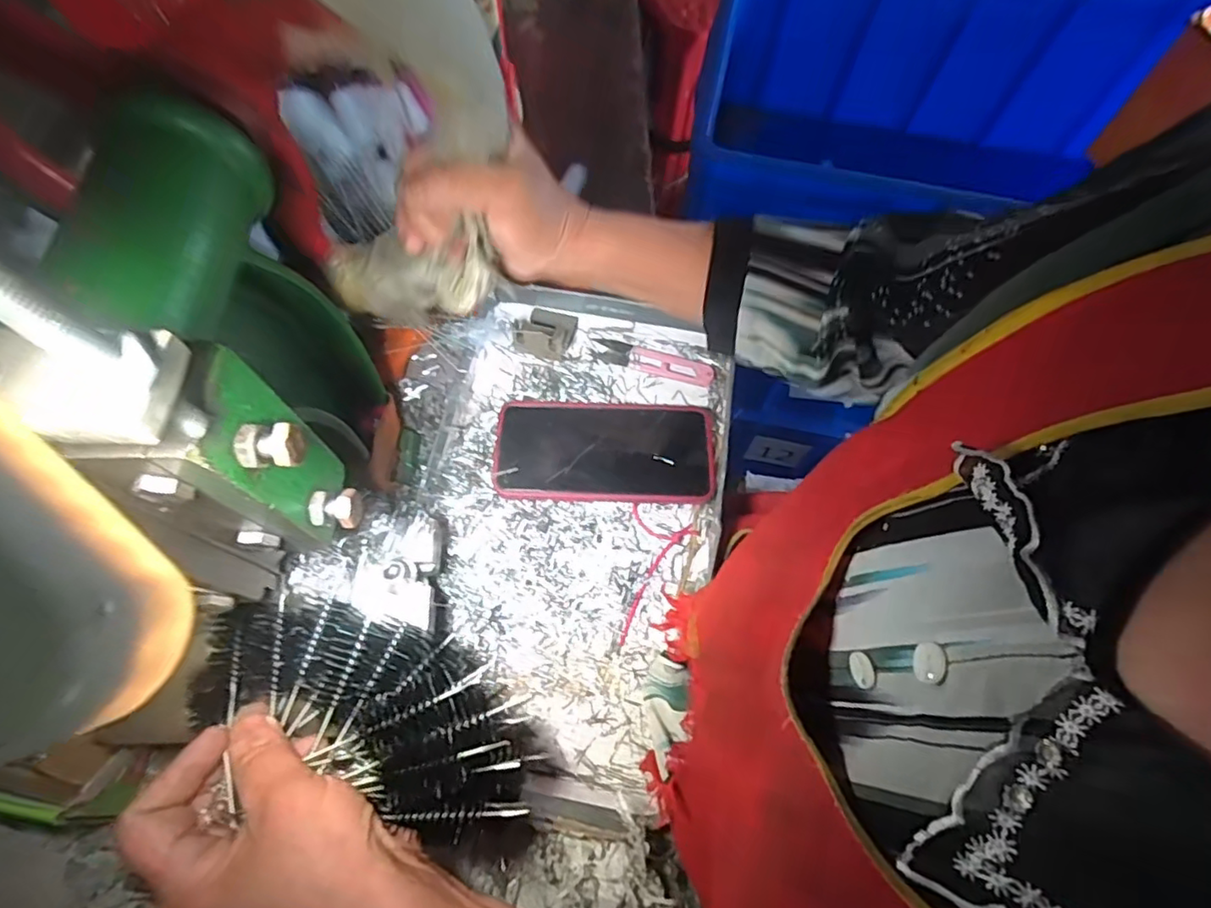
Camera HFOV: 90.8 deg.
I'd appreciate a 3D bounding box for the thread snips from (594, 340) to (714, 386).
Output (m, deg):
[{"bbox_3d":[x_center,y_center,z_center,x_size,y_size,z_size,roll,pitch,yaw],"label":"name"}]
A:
[{"bbox_3d":[0.040,-0.075,0.491,0.098,0.004,0.024,15,67,6],"label":"thread snips"}]

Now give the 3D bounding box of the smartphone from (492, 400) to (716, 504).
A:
[{"bbox_3d":[0.001,-0.003,0.448,0.160,0.018,0.079,0,66,0],"label":"smartphone"}]

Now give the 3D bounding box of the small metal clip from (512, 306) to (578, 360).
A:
[{"bbox_3d":[-0.049,-0.104,0.484,0.043,0.033,0.043,12,66,5],"label":"small metal clip"}]

